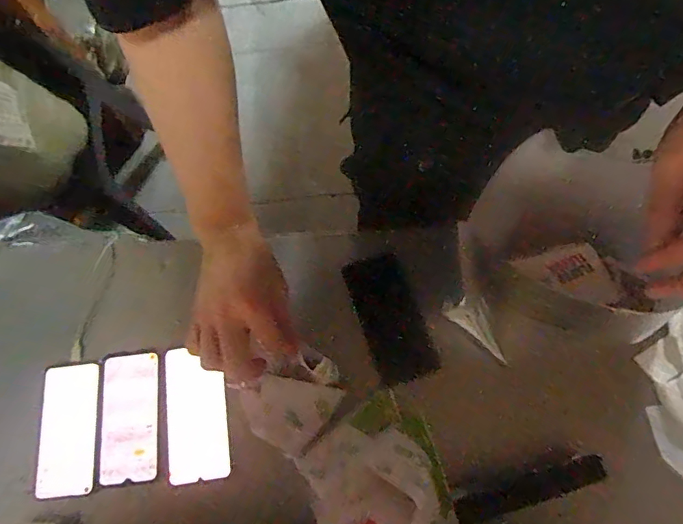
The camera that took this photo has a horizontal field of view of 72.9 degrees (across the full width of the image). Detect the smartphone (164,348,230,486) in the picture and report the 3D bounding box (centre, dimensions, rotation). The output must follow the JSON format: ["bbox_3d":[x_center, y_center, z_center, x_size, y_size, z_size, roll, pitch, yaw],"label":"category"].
[{"bbox_3d":[-0.180,0.184,0.567,0.076,0.005,0.157,-9,72,0],"label":"smartphone"}]

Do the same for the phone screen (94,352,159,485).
[{"bbox_3d":[-0.261,0.188,0.566,0.071,0.008,0.153,-5,72,1],"label":"phone screen"}]

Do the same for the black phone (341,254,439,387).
[{"bbox_3d":[0.058,0.069,0.563,0.073,0.010,0.152,-22,86,-5],"label":"black phone"}]

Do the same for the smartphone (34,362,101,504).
[{"bbox_3d":[-0.336,0.206,0.570,0.066,0.012,0.154,-2,69,-11],"label":"smartphone"}]

